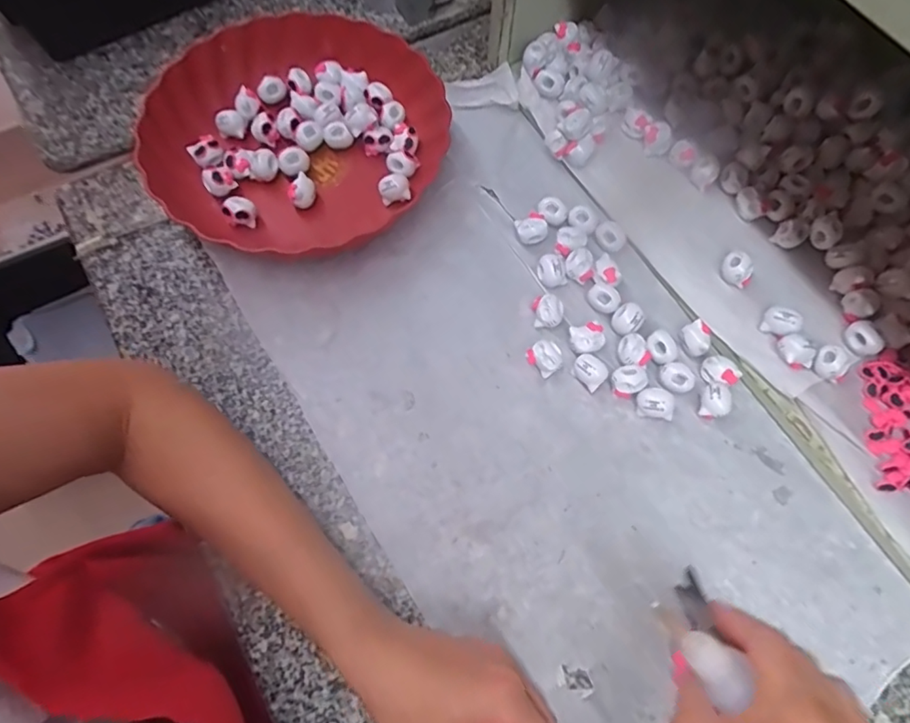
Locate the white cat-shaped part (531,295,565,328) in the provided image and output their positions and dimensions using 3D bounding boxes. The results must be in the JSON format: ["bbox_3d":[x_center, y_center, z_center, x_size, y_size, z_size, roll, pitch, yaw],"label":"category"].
[{"bbox_3d":[0.072,-0.039,0.412,0.023,0.015,0.024,-1,70,2],"label":"white cat-shaped part"}]

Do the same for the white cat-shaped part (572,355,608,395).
[{"bbox_3d":[0.100,0.008,0.396,0.019,0.020,0.025,-38,73,-10],"label":"white cat-shaped part"}]

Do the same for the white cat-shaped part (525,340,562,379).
[{"bbox_3d":[0.068,-0.004,0.397,0.022,0.017,0.025,-35,72,-9],"label":"white cat-shaped part"}]

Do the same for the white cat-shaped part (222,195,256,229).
[{"bbox_3d":[-0.176,-0.121,0.435,0.024,0.029,0.013,-16,70,-3],"label":"white cat-shaped part"}]

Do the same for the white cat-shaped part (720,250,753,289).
[{"bbox_3d":[0.218,-0.072,0.413,0.020,0.023,0.024,2,70,4],"label":"white cat-shaped part"}]

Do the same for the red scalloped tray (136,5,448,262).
[{"bbox_3d":[-0.128,-0.199,0.454,0.244,0.042,0.241,14,72,8],"label":"red scalloped tray"}]

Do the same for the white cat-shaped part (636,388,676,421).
[{"bbox_3d":[0.146,0.030,0.387,0.025,0.018,0.020,15,72,8],"label":"white cat-shaped part"}]

